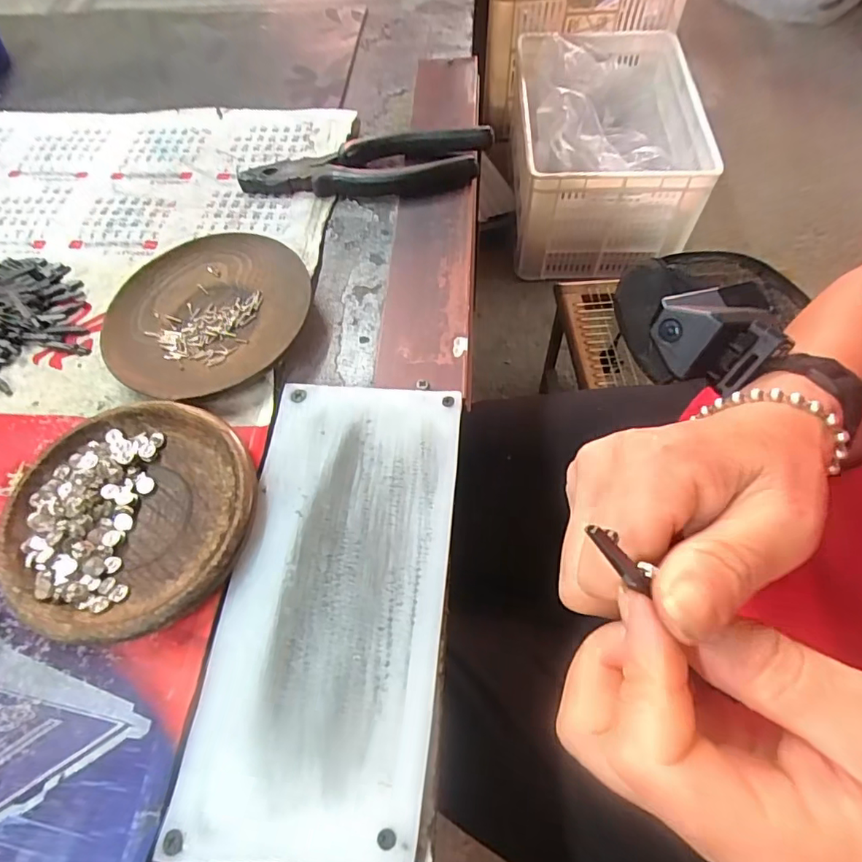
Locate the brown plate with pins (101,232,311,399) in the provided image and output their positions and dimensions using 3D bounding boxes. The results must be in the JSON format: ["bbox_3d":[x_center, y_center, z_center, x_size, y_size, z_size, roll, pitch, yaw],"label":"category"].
[{"bbox_3d":[-0.126,-0.067,0.308,0.111,0.015,0.113,-2,61,3],"label":"brown plate with pins"}]

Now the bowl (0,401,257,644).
[{"bbox_3d":[-0.138,0.038,0.248,0.111,0.014,0.109,-2,61,3],"label":"bowl"}]

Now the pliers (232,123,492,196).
[{"bbox_3d":[-0.045,-0.181,0.364,0.167,0.019,0.048,1,61,5],"label":"pliers"}]

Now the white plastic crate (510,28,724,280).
[{"bbox_3d":[0.366,-0.629,1.159,0.360,0.263,0.547,2,61,3],"label":"white plastic crate"}]

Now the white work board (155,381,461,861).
[{"bbox_3d":[-0.041,0.065,0.233,0.093,0.008,0.195,3,61,6],"label":"white work board"}]

